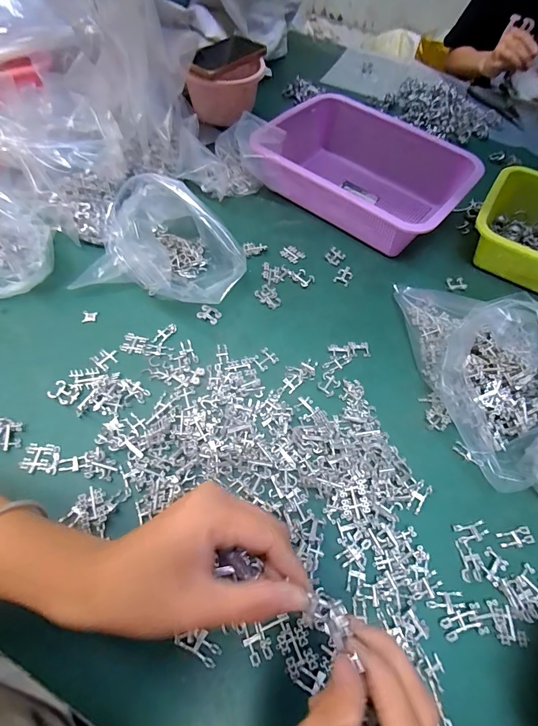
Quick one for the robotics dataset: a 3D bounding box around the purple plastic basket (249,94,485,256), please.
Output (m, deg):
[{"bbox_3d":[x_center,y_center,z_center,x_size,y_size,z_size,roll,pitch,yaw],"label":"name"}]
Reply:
[{"bbox_3d":[0.142,-0.288,0.585,0.295,0.089,0.212,33,63,16],"label":"purple plastic basket"}]

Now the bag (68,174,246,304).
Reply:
[{"bbox_3d":[-0.128,-0.152,0.466,0.205,0.118,0.139,12,60,5],"label":"bag"}]

